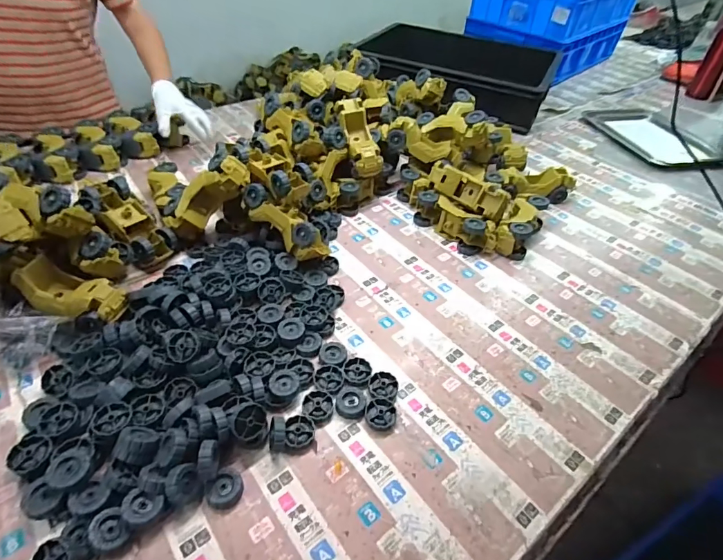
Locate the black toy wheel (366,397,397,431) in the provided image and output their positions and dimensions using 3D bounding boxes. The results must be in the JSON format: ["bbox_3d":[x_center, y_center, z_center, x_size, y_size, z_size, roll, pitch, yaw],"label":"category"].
[{"bbox_3d":[0.024,0.166,0.511,0.037,0.009,0.038,2,46,-2],"label":"black toy wheel"}]

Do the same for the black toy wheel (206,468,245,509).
[{"bbox_3d":[-0.144,0.220,0.440,0.036,0.010,0.040,25,50,20],"label":"black toy wheel"}]

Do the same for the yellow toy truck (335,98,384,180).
[{"bbox_3d":[-0.005,-0.276,0.809,0.056,0.053,0.160,-12,75,-14],"label":"yellow toy truck"}]

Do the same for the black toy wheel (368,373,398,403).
[{"bbox_3d":[0.028,0.140,0.541,0.038,0.012,0.039,2,46,-2],"label":"black toy wheel"}]

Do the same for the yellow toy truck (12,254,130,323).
[{"bbox_3d":[-0.389,0.016,0.562,0.128,0.050,0.061,17,46,-4],"label":"yellow toy truck"}]

